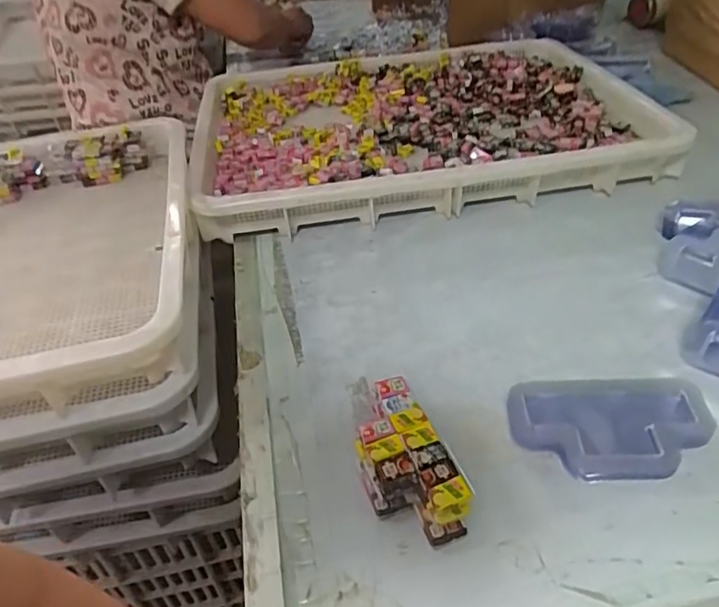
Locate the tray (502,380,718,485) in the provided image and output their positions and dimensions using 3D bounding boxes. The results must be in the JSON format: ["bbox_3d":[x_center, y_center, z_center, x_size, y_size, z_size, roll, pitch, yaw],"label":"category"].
[{"bbox_3d":[0.184,0.093,0.422,0.134,0.028,0.078,-2,40,4],"label":"tray"}]

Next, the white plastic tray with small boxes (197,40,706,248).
[{"bbox_3d":[0.076,-0.269,0.848,0.636,0.062,0.472,-8,40,-3],"label":"white plastic tray with small boxes"}]

